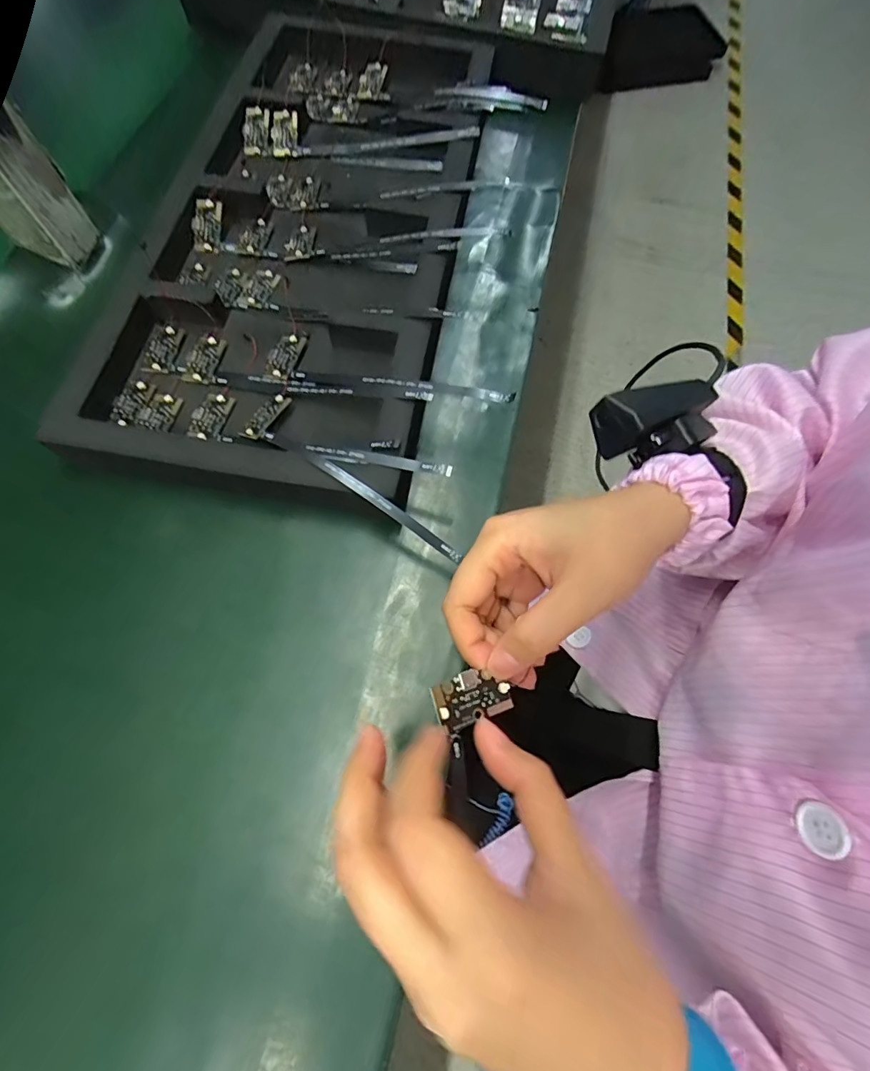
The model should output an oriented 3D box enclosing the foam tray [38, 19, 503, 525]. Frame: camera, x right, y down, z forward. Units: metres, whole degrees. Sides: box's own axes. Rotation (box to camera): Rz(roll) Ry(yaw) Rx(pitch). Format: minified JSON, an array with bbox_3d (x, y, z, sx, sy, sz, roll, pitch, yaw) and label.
[{"bbox_3d":[-0.091,-0.240,0.362,0.220,0.034,0.453,10,71,2],"label":"foam tray"}]

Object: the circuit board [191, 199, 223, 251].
[{"bbox_3d":[-0.176,-0.239,0.362,0.023,0.004,0.036,7,96,4],"label":"circuit board"}]

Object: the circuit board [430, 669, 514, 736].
[{"bbox_3d":[0.016,0.071,0.207,0.035,0.004,0.022,-11,75,-24],"label":"circuit board"}]

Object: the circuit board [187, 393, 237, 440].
[{"bbox_3d":[-0.148,-0.079,0.309,0.023,0.004,0.035,13,71,3],"label":"circuit board"}]

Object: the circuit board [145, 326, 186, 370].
[{"bbox_3d":[-0.190,-0.132,0.327,0.021,0.004,0.035,9,71,2],"label":"circuit board"}]

